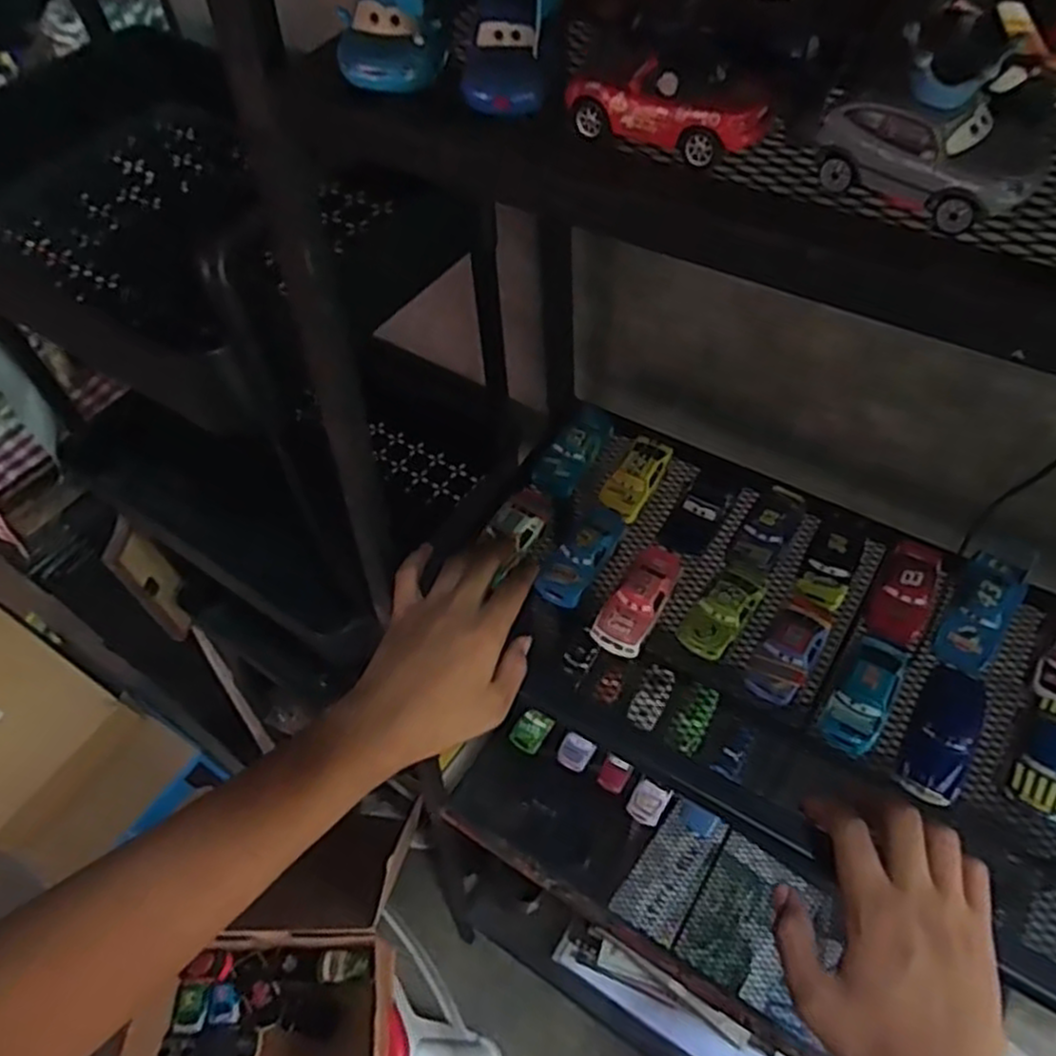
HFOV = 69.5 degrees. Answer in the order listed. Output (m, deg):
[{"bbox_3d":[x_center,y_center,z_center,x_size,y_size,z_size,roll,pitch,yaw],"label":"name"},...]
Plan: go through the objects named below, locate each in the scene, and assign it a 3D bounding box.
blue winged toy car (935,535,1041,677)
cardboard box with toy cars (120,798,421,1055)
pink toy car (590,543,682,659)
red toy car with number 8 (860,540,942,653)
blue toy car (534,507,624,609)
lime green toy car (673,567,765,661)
[{"bbox_3d":[0.300,0.046,0.498,0.035,0.024,0.103,29,61,22],"label":"blue winged toy car"},{"bbox_3d":[-0.291,0.588,0.816,0.274,0.093,0.265,-3,54,2],"label":"cardboard box with toy cars"},{"bbox_3d":[0.077,0.047,0.519,0.035,0.019,0.081,25,60,20],"label":"pink toy car"},{"bbox_3d":[0.254,0.040,0.508,0.035,0.018,0.082,25,60,20],"label":"red toy car with number 8"},{"bbox_3d":[0.039,0.020,0.540,0.033,0.021,0.079,32,62,23],"label":"blue toy car"},{"bbox_3d":[0.131,0.054,0.509,0.033,0.020,0.069,32,62,24],"label":"lime green toy car"}]

